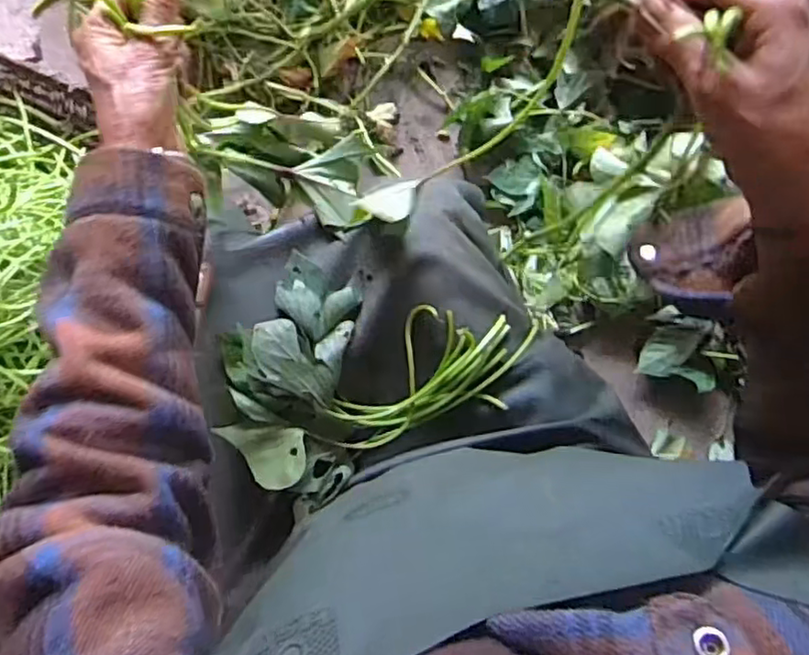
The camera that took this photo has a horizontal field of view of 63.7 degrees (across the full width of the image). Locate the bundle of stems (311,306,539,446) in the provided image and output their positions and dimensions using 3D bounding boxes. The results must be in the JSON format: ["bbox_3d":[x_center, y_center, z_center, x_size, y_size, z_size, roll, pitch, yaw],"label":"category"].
[{"bbox_3d":[0.017,0.034,0.535,0.182,0.030,0.094,-15,91,-1],"label":"bundle of stems"}]

